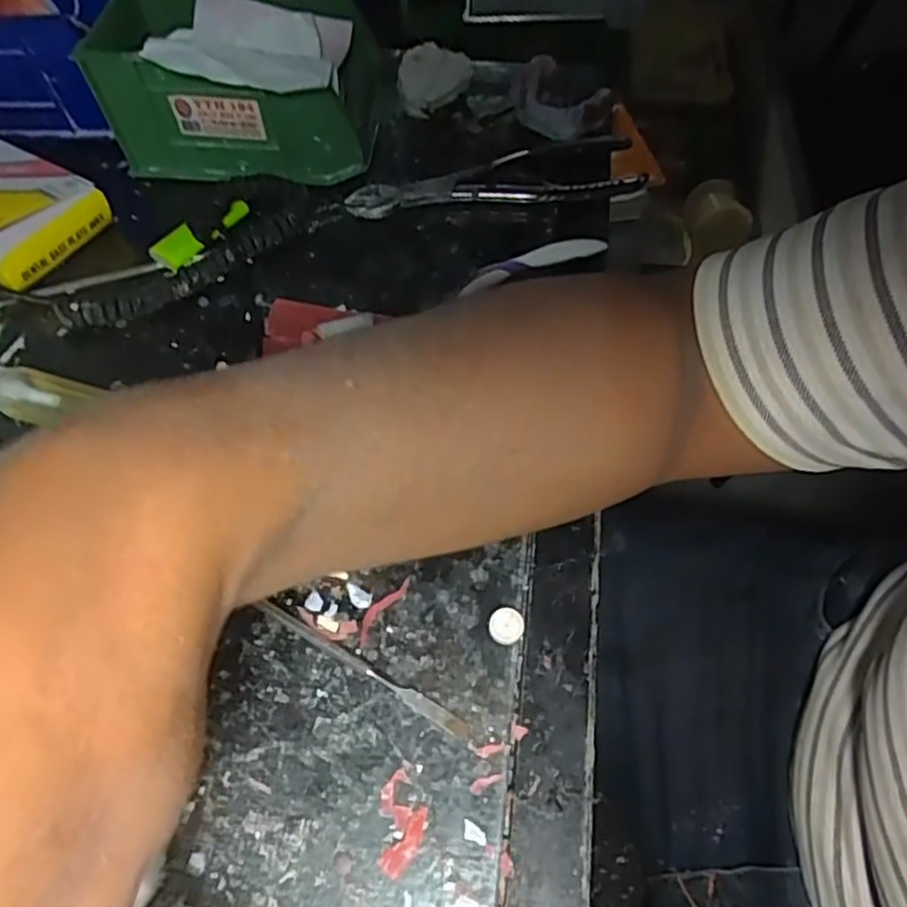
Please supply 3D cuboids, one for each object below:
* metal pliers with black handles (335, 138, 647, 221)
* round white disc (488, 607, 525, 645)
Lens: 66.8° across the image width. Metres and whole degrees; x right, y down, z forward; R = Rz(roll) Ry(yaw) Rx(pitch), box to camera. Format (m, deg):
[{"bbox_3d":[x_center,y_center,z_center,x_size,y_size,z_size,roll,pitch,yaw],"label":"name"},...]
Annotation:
[{"bbox_3d":[0.027,-0.189,0.470,0.196,0.018,0.057,-5,60,-3],"label":"metal pliers with black handles"},{"bbox_3d":[0.024,0.080,0.315,0.016,0.010,0.016,0,60,0],"label":"round white disc"}]

